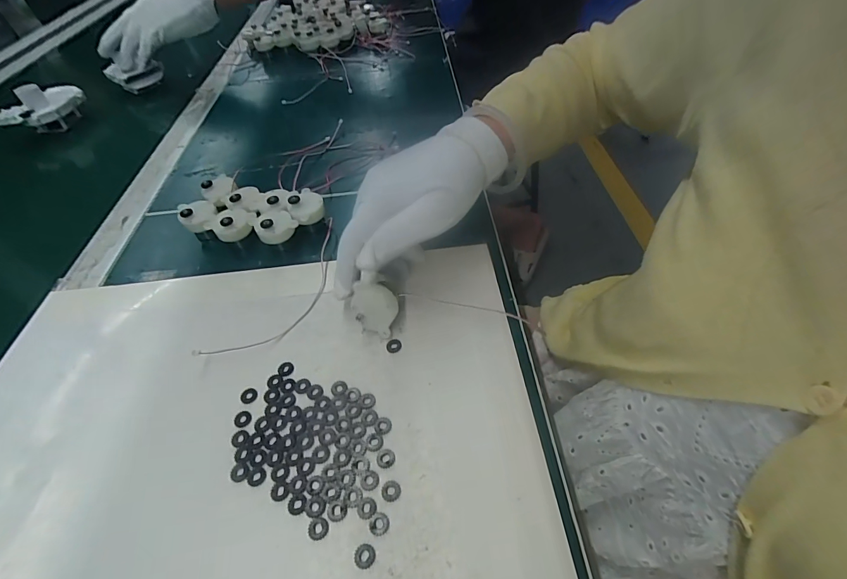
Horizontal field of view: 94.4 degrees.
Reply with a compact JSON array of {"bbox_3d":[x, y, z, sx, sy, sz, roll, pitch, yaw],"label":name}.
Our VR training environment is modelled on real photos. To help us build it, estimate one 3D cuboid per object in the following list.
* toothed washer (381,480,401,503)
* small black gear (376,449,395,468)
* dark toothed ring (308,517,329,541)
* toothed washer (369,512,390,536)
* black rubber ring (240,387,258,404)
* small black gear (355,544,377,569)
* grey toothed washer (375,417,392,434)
[{"bbox_3d":[-0.018,0.112,0.218,0.011,0.004,0.011,-2,50,2],"label":"toothed washer"},{"bbox_3d":[-0.022,0.098,0.230,0.011,0.004,0.011,-2,50,2],"label":"small black gear"},{"bbox_3d":[-0.056,0.127,0.209,0.011,0.004,0.011,-2,50,2],"label":"dark toothed ring"},{"bbox_3d":[-0.024,0.125,0.209,0.011,0.004,0.011,-9,50,-3],"label":"toothed washer"},{"bbox_3d":[-0.117,0.071,0.262,0.011,0.004,0.011,-2,50,2],"label":"black rubber ring"},{"bbox_3d":[-0.030,0.136,0.200,0.011,0.004,0.011,-2,50,2],"label":"small black gear"},{"bbox_3d":[-0.025,0.084,0.242,0.011,0.004,0.011,-2,50,2],"label":"grey toothed washer"}]

